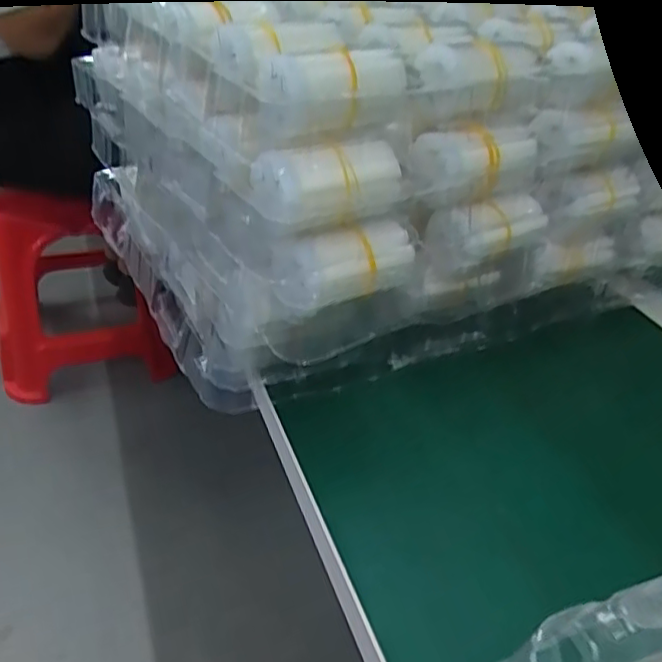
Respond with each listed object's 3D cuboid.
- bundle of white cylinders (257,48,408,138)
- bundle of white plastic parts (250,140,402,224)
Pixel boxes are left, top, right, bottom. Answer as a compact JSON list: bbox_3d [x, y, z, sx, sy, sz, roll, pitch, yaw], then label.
[{"bbox_3d":[0.003,-0.109,0.285,0.077,0.033,0.031,-9,39,-21],"label":"bundle of white cylinders"},{"bbox_3d":[-0.002,-0.072,0.286,0.069,0.030,0.027,-16,42,-29],"label":"bundle of white plastic parts"}]

